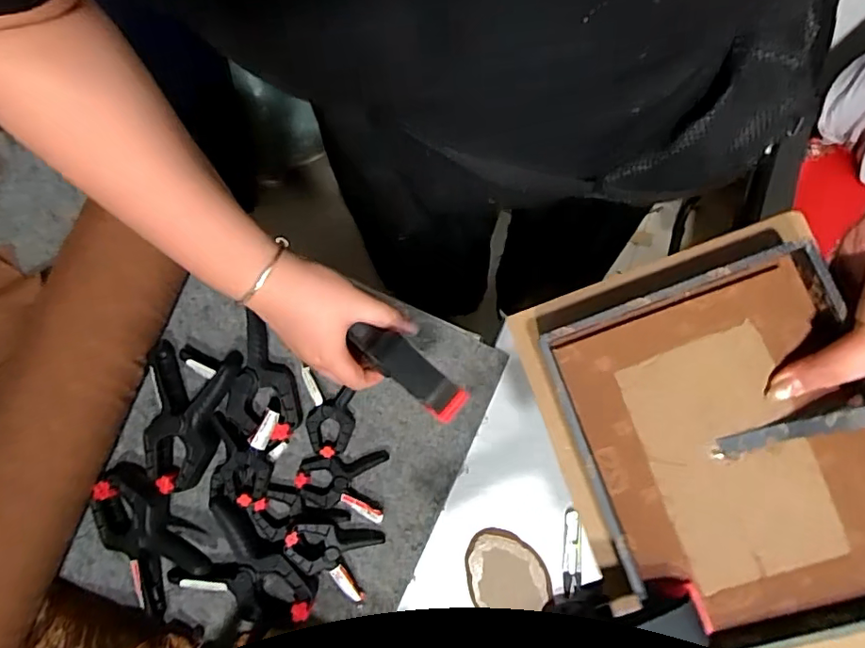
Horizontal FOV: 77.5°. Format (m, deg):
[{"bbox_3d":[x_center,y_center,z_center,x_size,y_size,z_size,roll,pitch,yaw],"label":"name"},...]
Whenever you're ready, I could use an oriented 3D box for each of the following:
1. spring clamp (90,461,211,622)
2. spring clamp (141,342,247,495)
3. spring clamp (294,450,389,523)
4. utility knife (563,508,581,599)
[{"bbox_3d":[-0.336,0.243,0.628,0.104,0.050,0.168,-37,79,-8],"label":"spring clamp"},{"bbox_3d":[-0.296,0.112,0.646,0.110,0.049,0.169,8,77,2],"label":"spring clamp"},{"bbox_3d":[-0.110,0.189,0.642,0.105,0.022,0.074,4,77,1],"label":"spring clamp"},{"bbox_3d":[0.164,0.271,0.635,0.021,0.006,0.098,3,77,1],"label":"utility knife"}]

